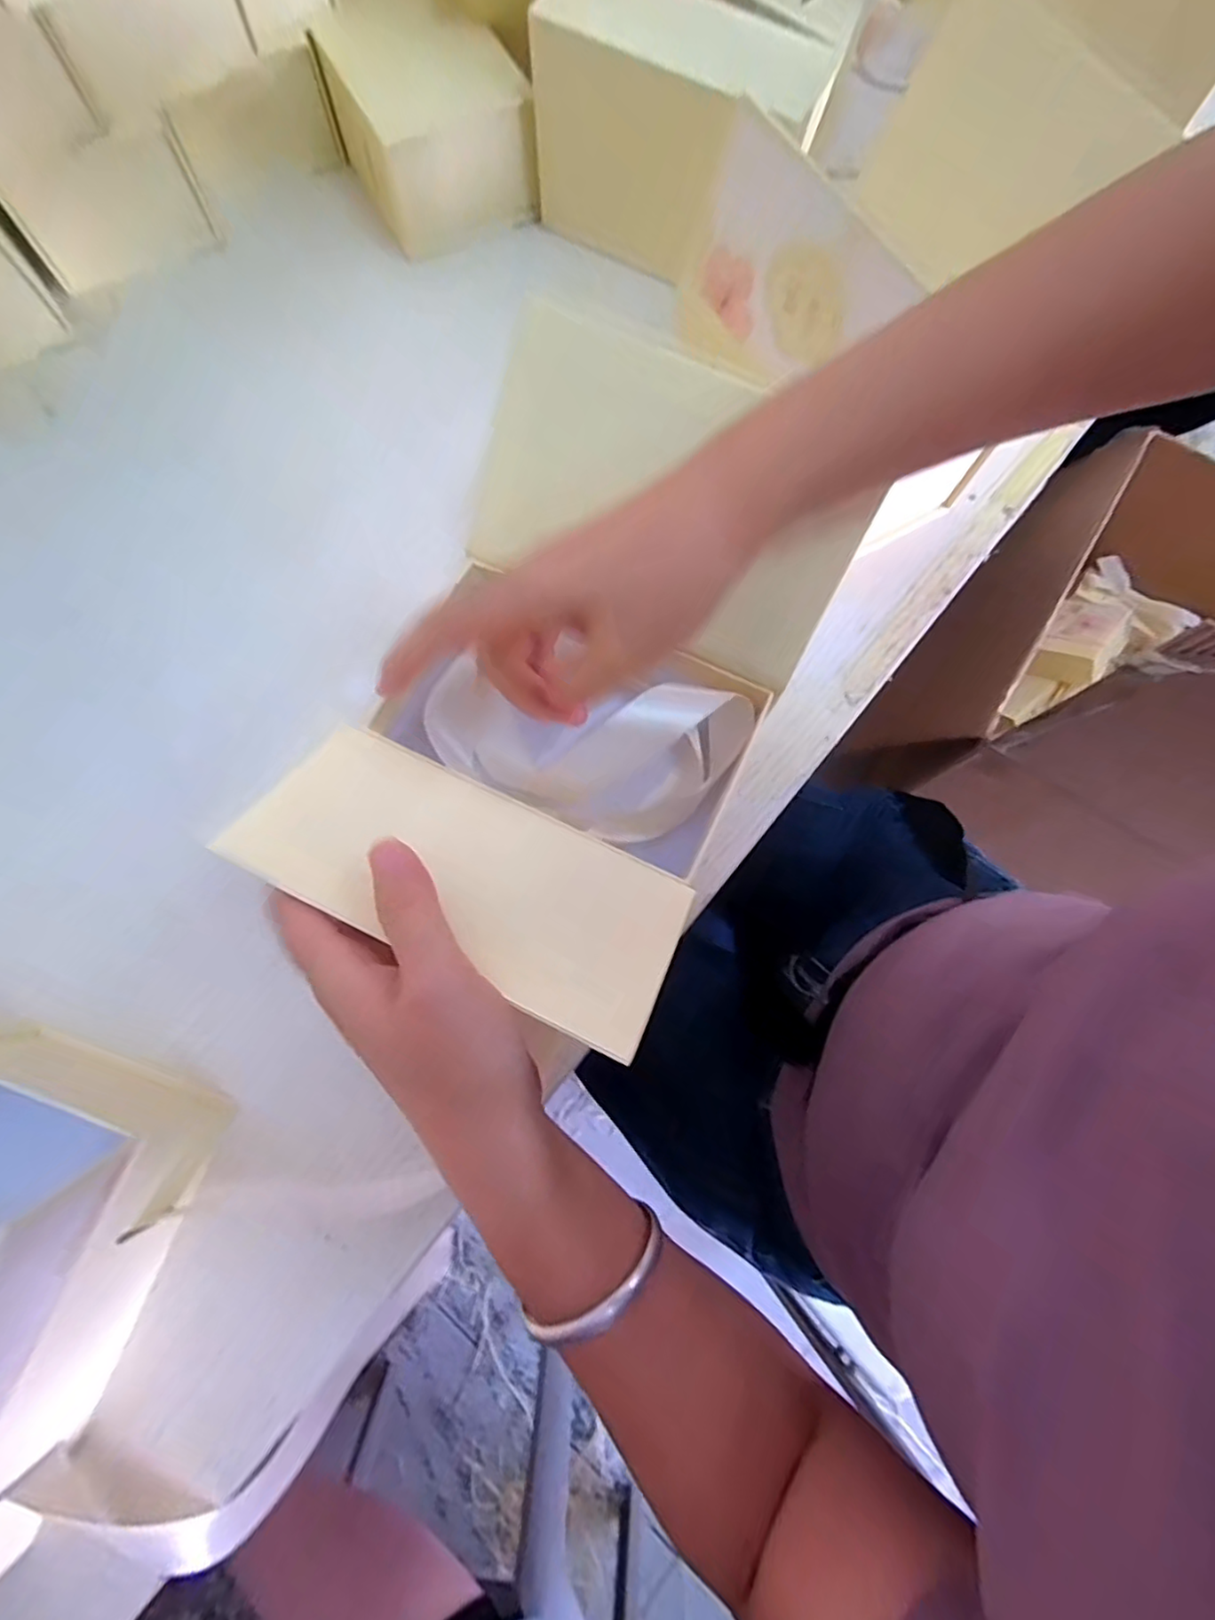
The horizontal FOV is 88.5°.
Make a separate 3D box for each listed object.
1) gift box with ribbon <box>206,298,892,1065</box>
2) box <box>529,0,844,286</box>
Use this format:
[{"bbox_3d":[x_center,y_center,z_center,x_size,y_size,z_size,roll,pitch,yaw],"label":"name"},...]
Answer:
[{"bbox_3d":[-0.014,-0.046,0.263,0.155,0.116,0.234,24,75,5],"label":"gift box with ribbon"},{"bbox_3d":[0.037,-0.391,0.368,0.160,0.102,0.064,27,75,6],"label":"box"}]

